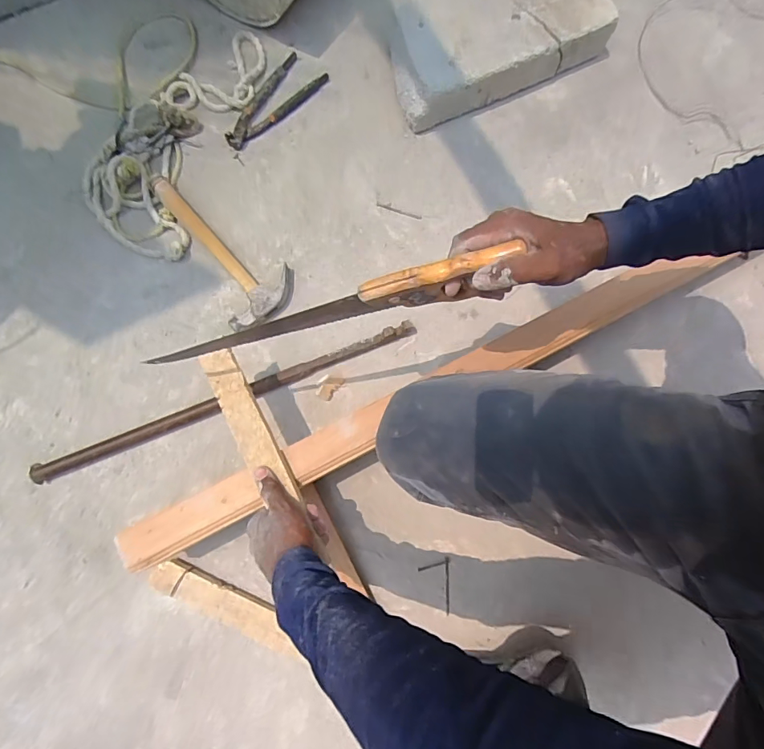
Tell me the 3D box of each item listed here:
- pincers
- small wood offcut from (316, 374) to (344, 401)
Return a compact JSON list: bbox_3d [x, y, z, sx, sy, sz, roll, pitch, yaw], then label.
[{"bbox_3d":[-0.193,-0.469,0.782,0.083,0.021,0.204,40,81,7],"label":"pincers"},{"bbox_3d":[-0.083,0.018,0.693,0.031,0.013,0.043,32,80,5],"label":"small wood offcut"}]

